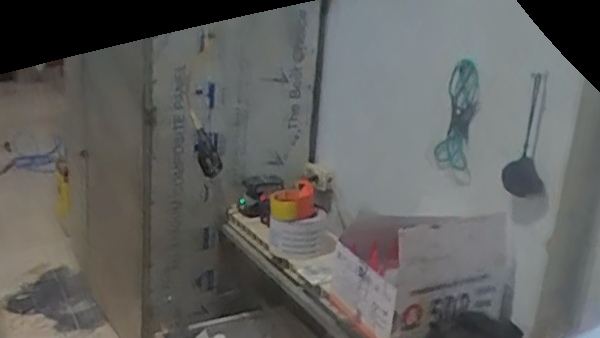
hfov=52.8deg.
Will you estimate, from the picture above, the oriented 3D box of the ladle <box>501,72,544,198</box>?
[{"bbox_3d":[0.417,-0.061,1.107,0.068,0.221,0.029,7,15,12],"label":"ladle"}]

